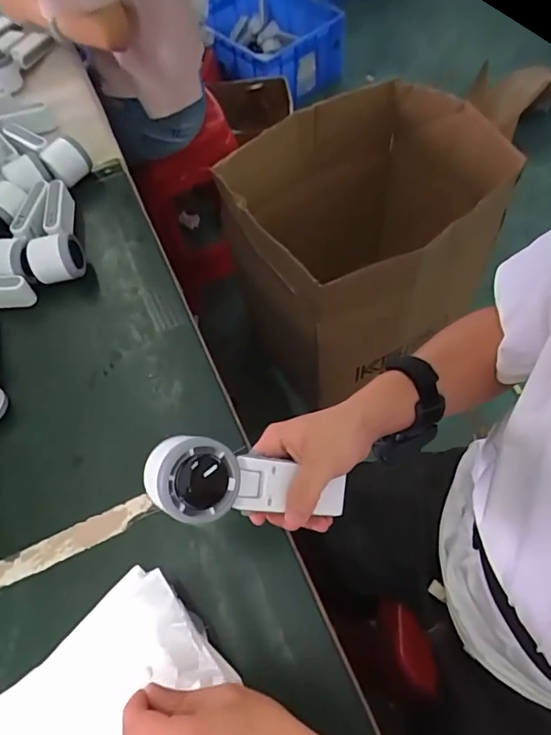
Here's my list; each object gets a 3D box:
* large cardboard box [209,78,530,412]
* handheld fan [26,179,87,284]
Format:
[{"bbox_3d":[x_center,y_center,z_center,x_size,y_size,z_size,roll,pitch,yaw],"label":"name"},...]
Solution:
[{"bbox_3d":[0.202,-0.262,1.114,0.509,0.493,0.411,-30,64,-10],"label":"large cardboard box"},{"bbox_3d":[-0.303,-0.188,0.661,0.066,0.044,0.168,-16,63,-4],"label":"handheld fan"}]

